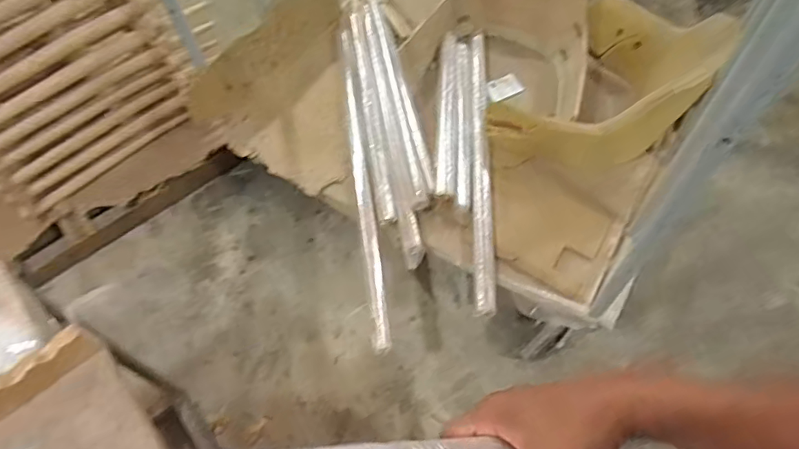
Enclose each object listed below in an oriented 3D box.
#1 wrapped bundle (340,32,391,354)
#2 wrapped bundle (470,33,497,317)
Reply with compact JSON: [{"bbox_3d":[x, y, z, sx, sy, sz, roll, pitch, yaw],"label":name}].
[{"bbox_3d":[-0.106,-0.160,1.474,0.042,0.046,1.048,-9,59,-1],"label":"wrapped bundle"},{"bbox_3d":[0.227,-0.200,1.466,0.052,0.062,0.924,1,60,5],"label":"wrapped bundle"}]

